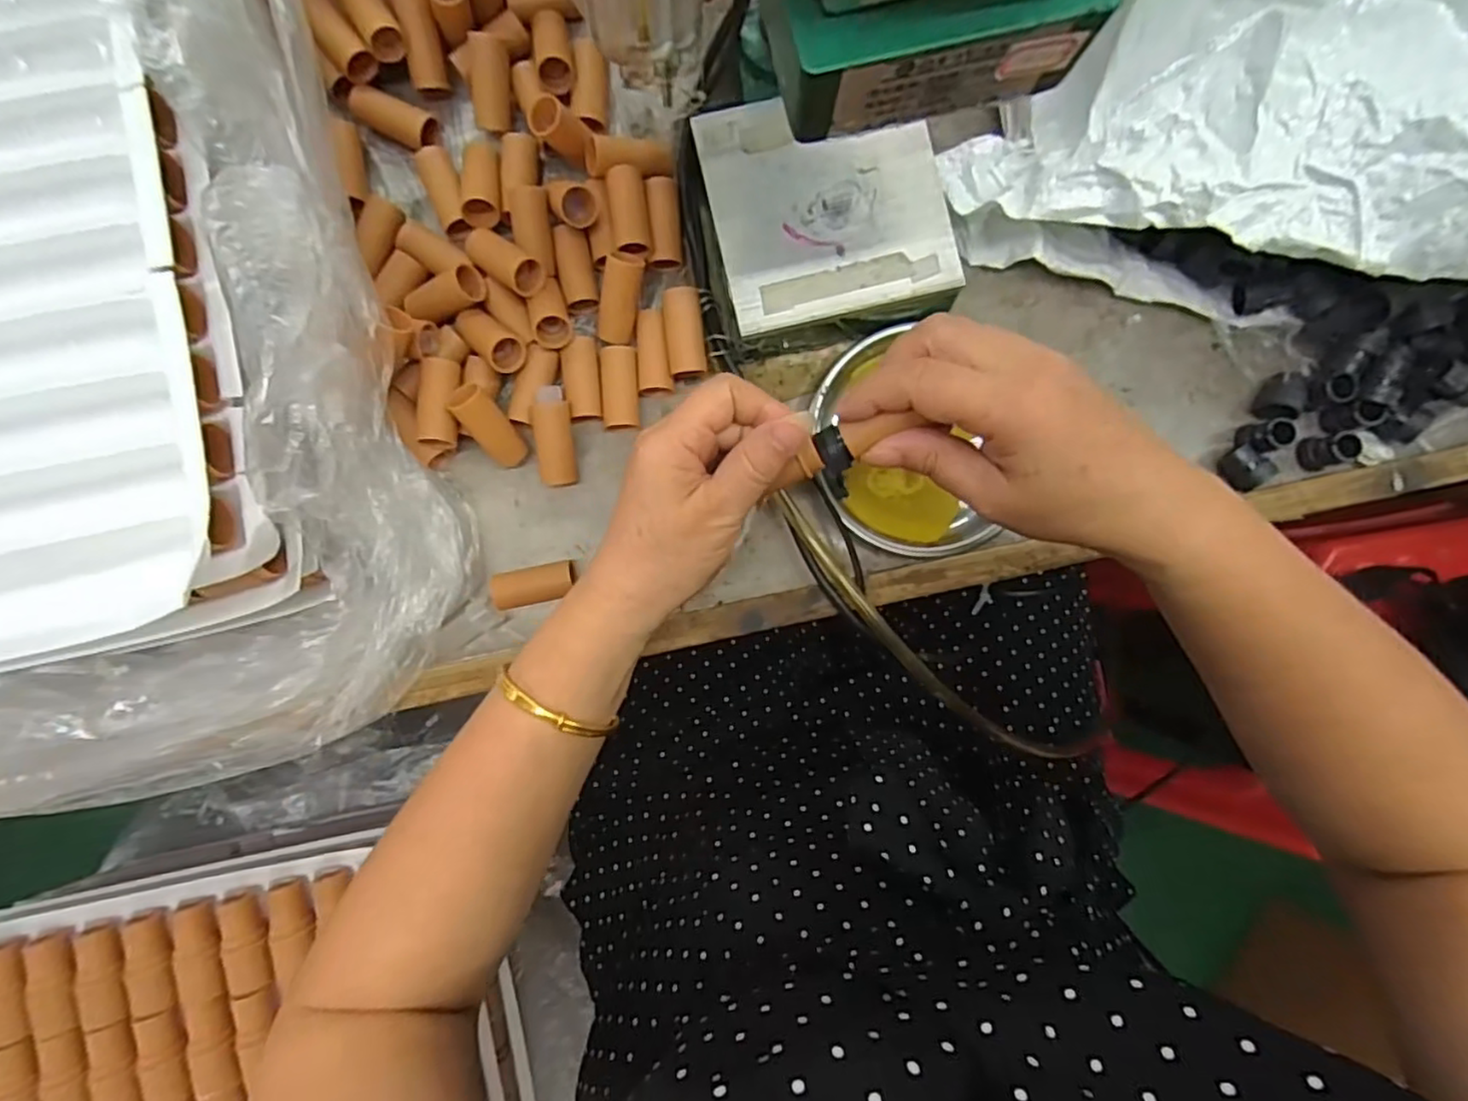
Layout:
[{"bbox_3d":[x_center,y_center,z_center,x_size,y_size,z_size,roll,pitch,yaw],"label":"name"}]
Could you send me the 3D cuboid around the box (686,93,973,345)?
[{"bbox_3d":[0.050,-0.180,0.368,0.120,0.040,0.120,-12,89,-1],"label":"box"}]

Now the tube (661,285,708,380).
[{"bbox_3d":[-0.028,-0.123,0.379,0.021,0.018,0.048,-7,89,-1],"label":"tube"}]

